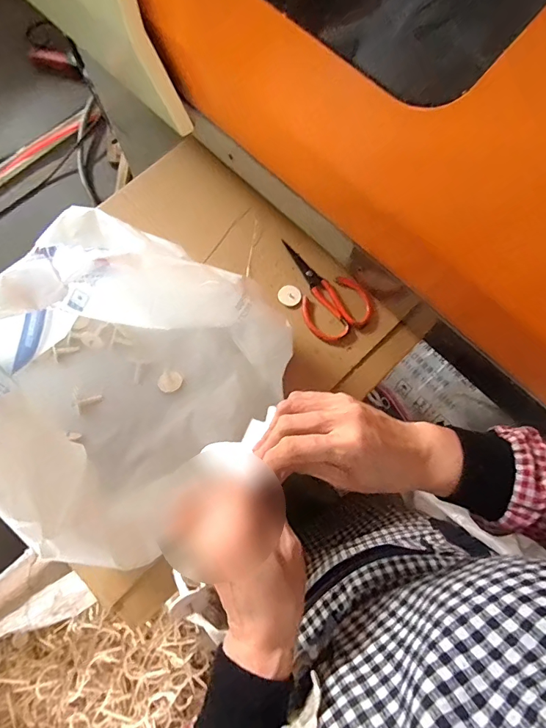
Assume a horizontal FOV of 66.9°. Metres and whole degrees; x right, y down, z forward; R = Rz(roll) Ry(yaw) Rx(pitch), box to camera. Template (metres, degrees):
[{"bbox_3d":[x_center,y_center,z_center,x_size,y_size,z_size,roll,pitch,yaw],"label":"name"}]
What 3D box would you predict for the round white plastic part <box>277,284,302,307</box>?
[{"bbox_3d":[0.028,-0.112,0.680,0.036,0.009,0.034,0,75,-1],"label":"round white plastic part"}]

